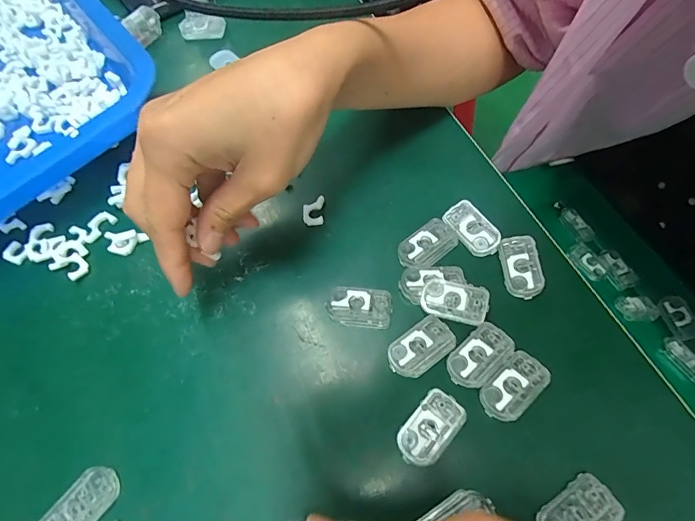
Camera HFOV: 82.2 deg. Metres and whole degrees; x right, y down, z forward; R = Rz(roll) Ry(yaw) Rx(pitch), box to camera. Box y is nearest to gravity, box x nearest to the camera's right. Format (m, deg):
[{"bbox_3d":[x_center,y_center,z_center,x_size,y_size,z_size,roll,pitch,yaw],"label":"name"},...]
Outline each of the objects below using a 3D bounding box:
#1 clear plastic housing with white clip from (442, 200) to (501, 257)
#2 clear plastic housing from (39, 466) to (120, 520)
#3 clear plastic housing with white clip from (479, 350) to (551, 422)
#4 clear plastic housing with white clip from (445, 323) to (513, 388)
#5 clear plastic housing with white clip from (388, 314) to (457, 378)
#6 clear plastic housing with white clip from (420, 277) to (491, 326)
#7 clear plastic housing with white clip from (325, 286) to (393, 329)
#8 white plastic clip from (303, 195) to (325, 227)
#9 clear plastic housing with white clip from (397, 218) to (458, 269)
[{"bbox_3d":[0.076,-0.021,0.240,0.021,0.004,0.036,-32,66,-9],"label":"clear plastic housing with white clip"},{"bbox_3d":[-0.127,0.117,0.188,0.020,0.004,0.037,33,73,19],"label":"clear plastic housing"},{"bbox_3d":[0.084,0.063,0.200,0.037,0.005,0.020,-42,68,-13],"label":"clear plastic housing with white clip"},{"bbox_3d":[0.069,0.050,0.209,0.037,0.005,0.021,-39,68,-12],"label":"clear plastic housing with white clip"},{"bbox_3d":[0.039,0.047,0.214,0.037,0.006,0.022,-35,67,-10],"label":"clear plastic housing with white clip"},{"bbox_3d":[0.058,0.022,0.218,0.036,0.010,0.019,8,67,9],"label":"clear plastic housing with white clip"},{"bbox_3d":[0.007,0.027,0.227,0.035,0.009,0.022,4,66,8],"label":"clear plastic housing with white clip"},{"bbox_3d":[-0.022,-0.032,0.257,0.013,0.006,0.019,0,66,6],"label":"white plastic clip"},{"bbox_3d":[0.048,-0.010,0.240,0.038,0.006,0.022,-38,67,-11],"label":"clear plastic housing with white clip"}]

